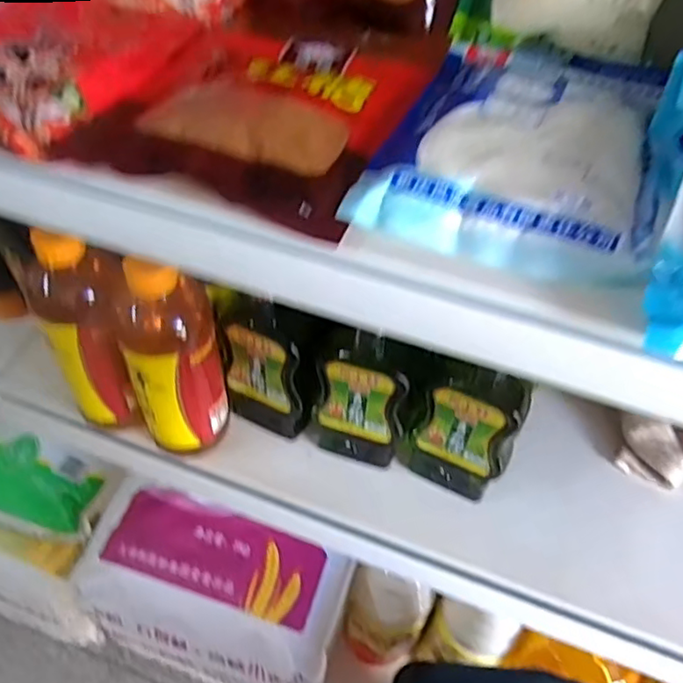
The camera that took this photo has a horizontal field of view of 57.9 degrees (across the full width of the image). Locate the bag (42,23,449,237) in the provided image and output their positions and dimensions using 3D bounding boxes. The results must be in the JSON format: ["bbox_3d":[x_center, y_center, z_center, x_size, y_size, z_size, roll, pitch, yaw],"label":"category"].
[{"bbox_3d":[-0.045,-0.159,0.384,0.175,0.021,0.234,17,52,11],"label":"bag"}]

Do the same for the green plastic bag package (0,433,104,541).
[{"bbox_3d":[-0.391,0.168,0.746,0.192,0.029,0.092,17,52,11],"label":"green plastic bag package"}]

